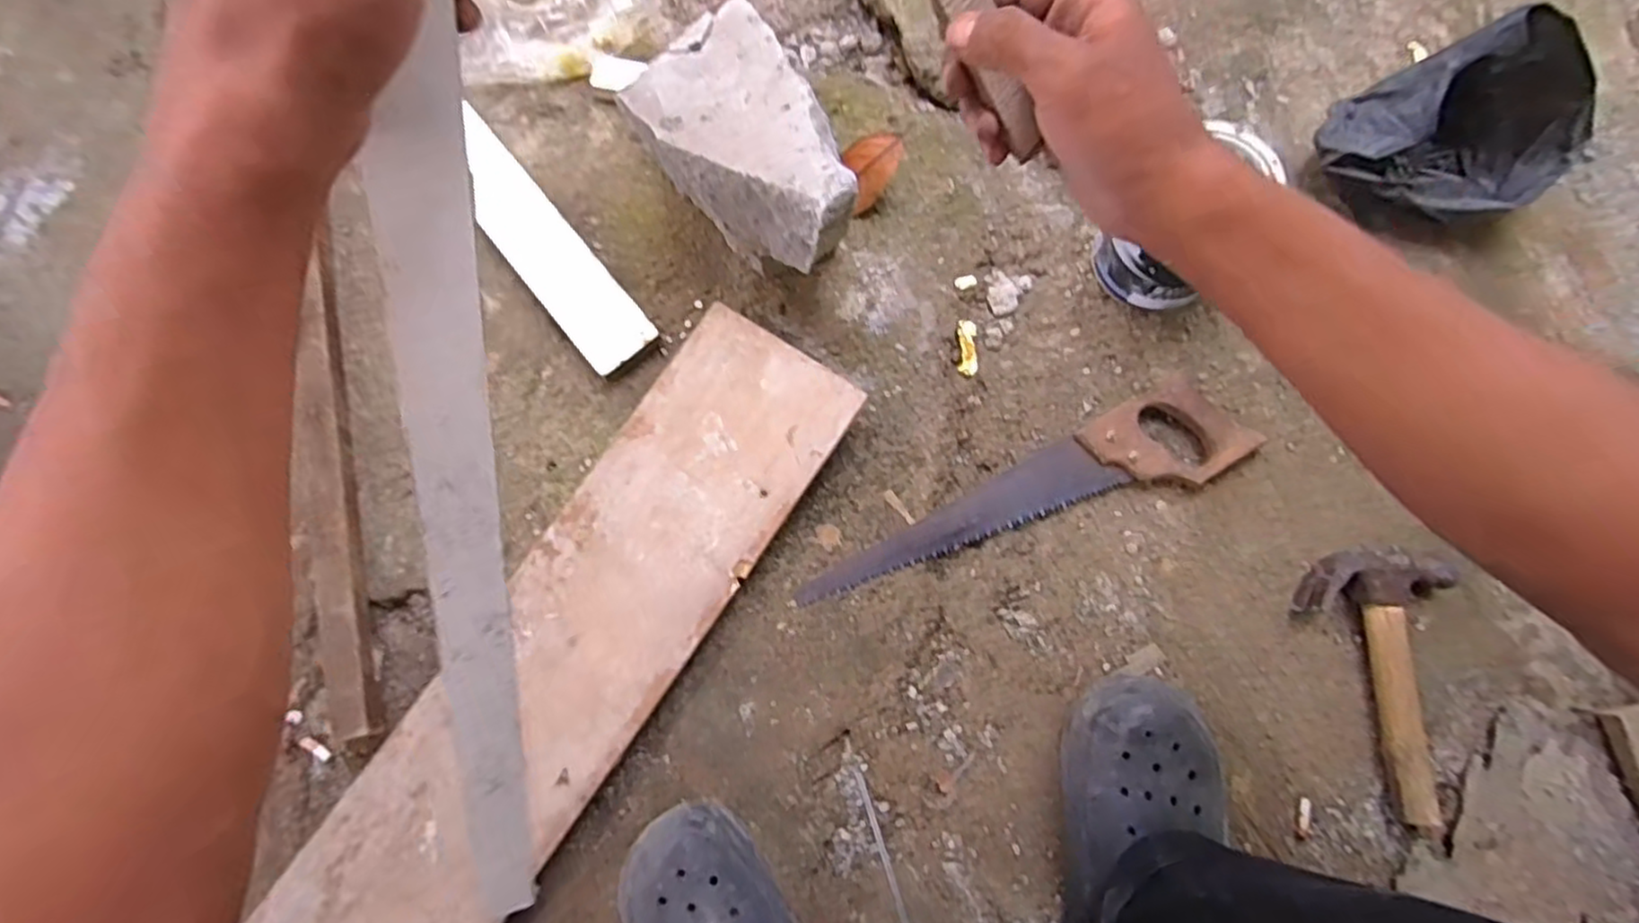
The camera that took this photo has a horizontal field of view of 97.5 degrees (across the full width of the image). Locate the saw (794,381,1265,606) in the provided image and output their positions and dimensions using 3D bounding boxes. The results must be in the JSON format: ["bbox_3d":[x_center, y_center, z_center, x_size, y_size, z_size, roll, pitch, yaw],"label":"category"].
[{"bbox_3d":[0.186,0.045,0.634,0.416,0.030,0.089,-26,80,-4],"label":"saw"}]

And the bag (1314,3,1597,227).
[{"bbox_3d":[0.581,-0.297,0.657,0.156,0.127,0.165,-33,81,-6],"label":"bag"}]

